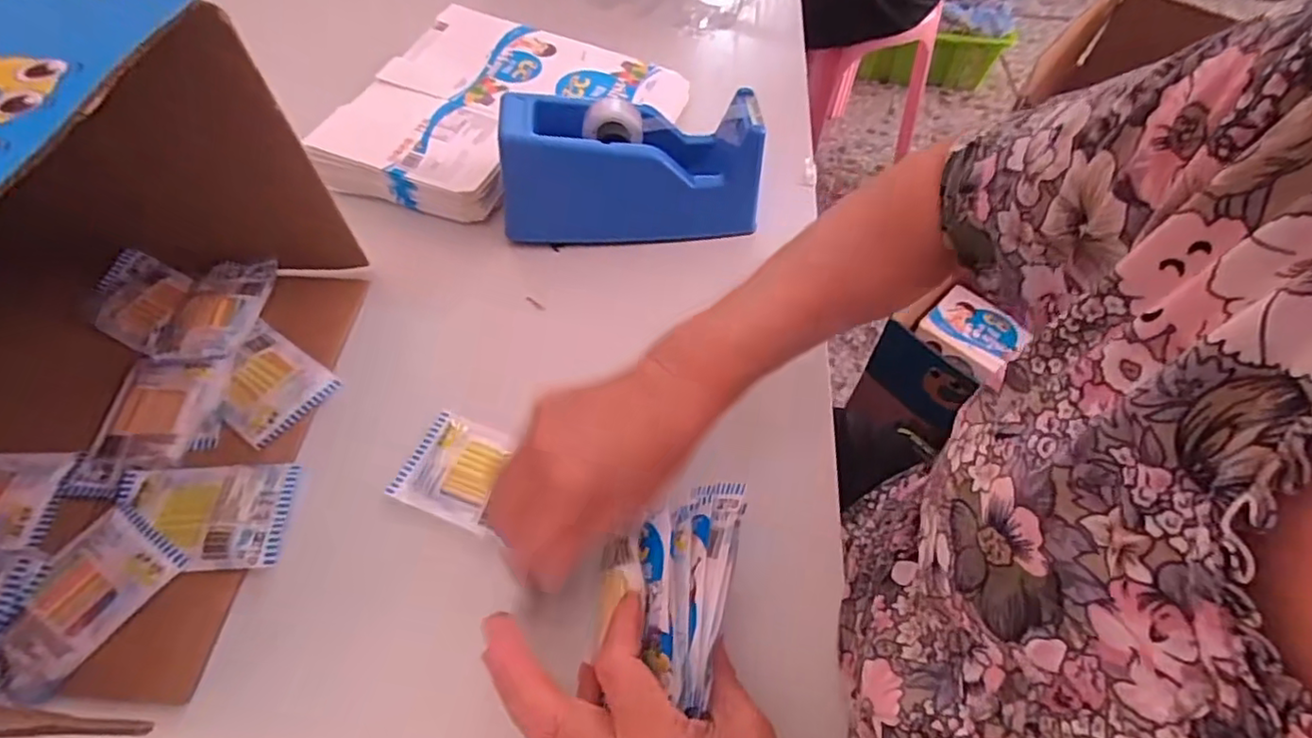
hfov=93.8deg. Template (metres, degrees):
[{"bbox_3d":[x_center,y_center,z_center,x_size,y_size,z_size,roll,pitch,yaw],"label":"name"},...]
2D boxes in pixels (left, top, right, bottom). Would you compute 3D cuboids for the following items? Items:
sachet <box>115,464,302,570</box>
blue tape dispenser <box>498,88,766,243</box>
[{"bbox_3d":[-0.274,0.088,0.368,0.102,0.010,0.063,-1,56,-1],"label":"sachet"},{"bbox_3d":[-0.019,-0.160,0.486,0.200,0.095,0.081,-4,56,-3],"label":"blue tape dispenser"}]

